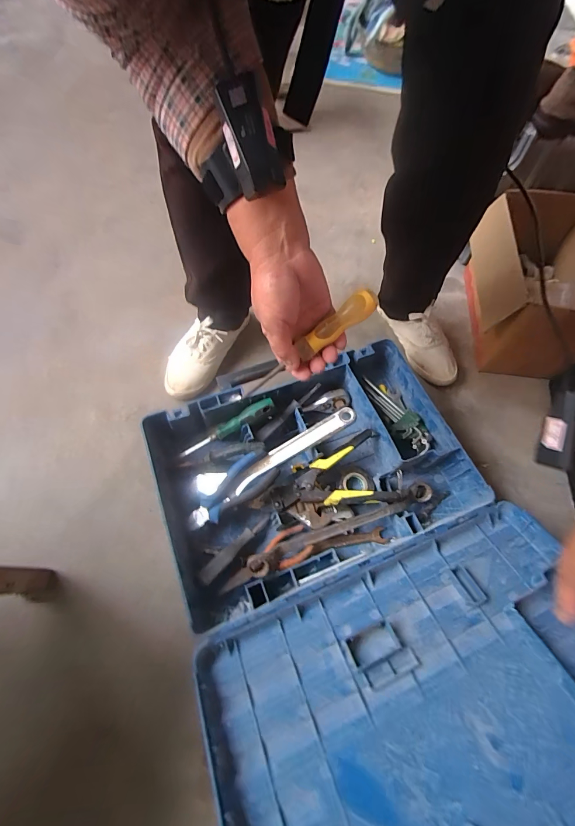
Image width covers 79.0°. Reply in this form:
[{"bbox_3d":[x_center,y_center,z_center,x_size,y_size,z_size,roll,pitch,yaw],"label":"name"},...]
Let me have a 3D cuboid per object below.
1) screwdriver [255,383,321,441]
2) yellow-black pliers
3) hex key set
[{"bbox_3d":[0.003,-0.005,0.598,0.144,0.015,0.016,-41,71,-21],"label":"screwdriver"},{"bbox_3d":[0.070,0.112,0.559,0.190,0.035,0.113,-18,69,-2],"label":"yellow-black pliers"},{"bbox_3d":[0.193,-0.003,0.619,0.039,0.025,0.166,-25,66,-15],"label":"hex key set"}]

